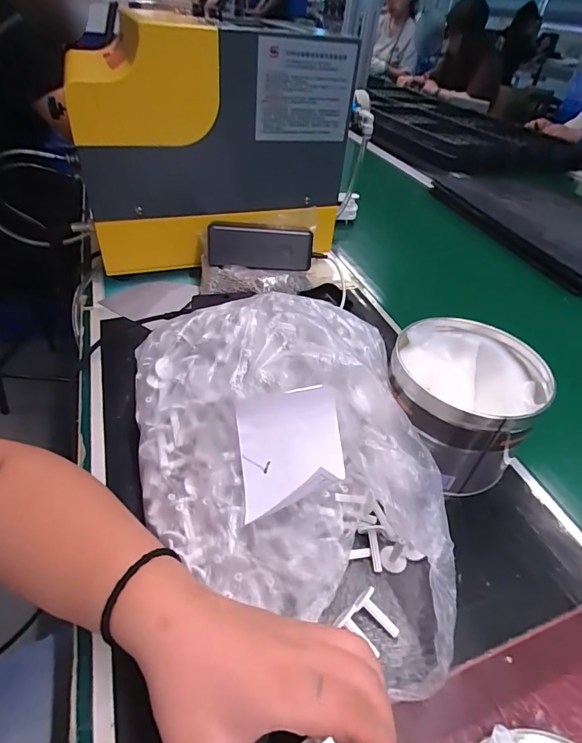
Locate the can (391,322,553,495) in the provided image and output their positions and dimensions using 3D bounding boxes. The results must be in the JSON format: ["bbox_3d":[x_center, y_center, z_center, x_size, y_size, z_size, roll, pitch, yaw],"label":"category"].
[{"bbox_3d":[0.147,0.030,0.382,0.120,0.100,0.121,4,42,-3],"label":"can"}]

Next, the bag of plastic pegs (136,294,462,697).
[{"bbox_3d":[-0.013,0.057,0.311,0.213,0.122,0.284,-2,43,-10],"label":"bag of plastic pegs"}]

